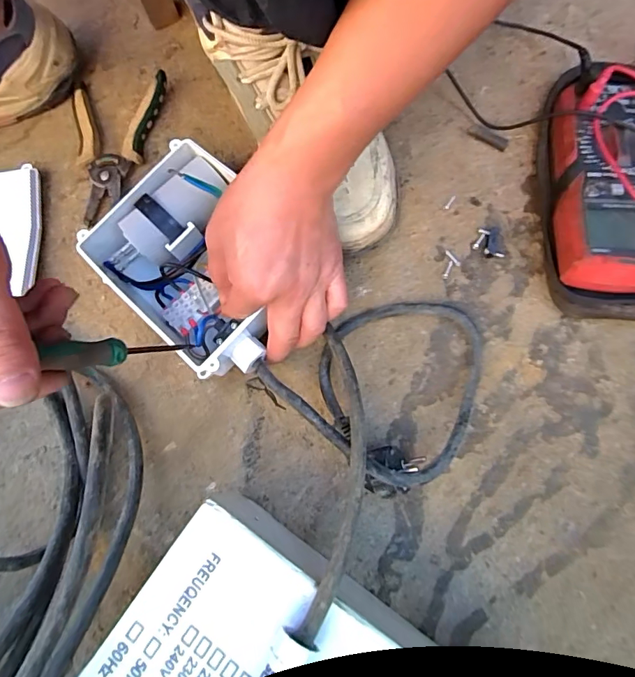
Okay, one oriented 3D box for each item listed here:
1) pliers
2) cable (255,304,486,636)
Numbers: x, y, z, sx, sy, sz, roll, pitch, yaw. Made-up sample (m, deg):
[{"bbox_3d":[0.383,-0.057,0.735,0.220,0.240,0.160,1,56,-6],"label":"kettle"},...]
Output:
[{"bbox_3d":[-0.189,-0.190,0.451,0.096,0.014,0.143,-10,82,8],"label":"pliers"},{"bbox_3d":[0.026,0.052,0.330,0.143,0.052,0.236,42,73,15],"label":"cable"}]

